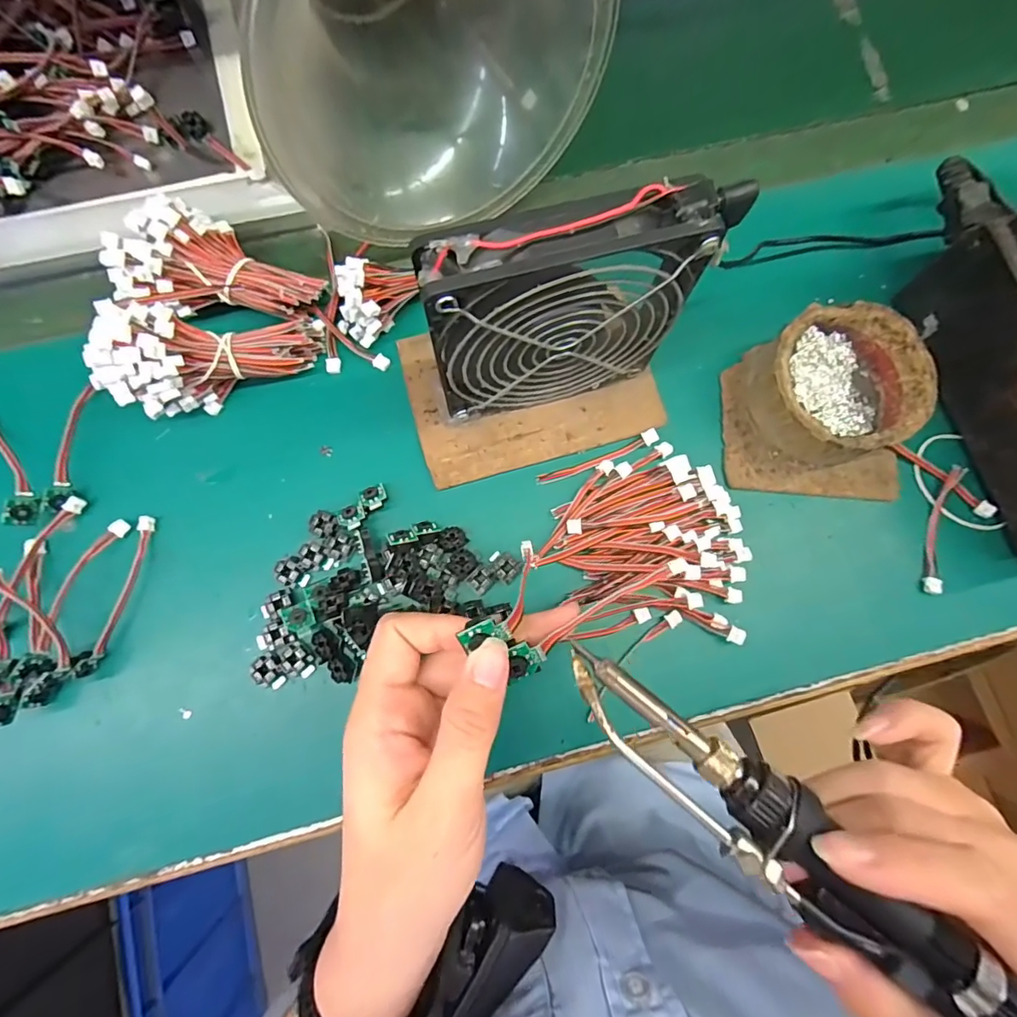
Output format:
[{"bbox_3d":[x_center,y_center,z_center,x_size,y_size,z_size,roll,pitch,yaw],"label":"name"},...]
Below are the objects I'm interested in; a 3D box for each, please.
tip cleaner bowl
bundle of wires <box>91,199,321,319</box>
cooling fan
[{"bbox_3d":[0.186,-0.069,0.287,0.080,0.043,0.081,0,80,-1],"label":"tip cleaner bowl"},{"bbox_3d":[-0.165,-0.140,0.288,0.111,0.032,0.055,10,76,-13],"label":"bundle of wires"},{"bbox_3d":[0.026,-0.087,0.242,0.123,0.132,0.027,-15,80,-4],"label":"cooling fan"}]

